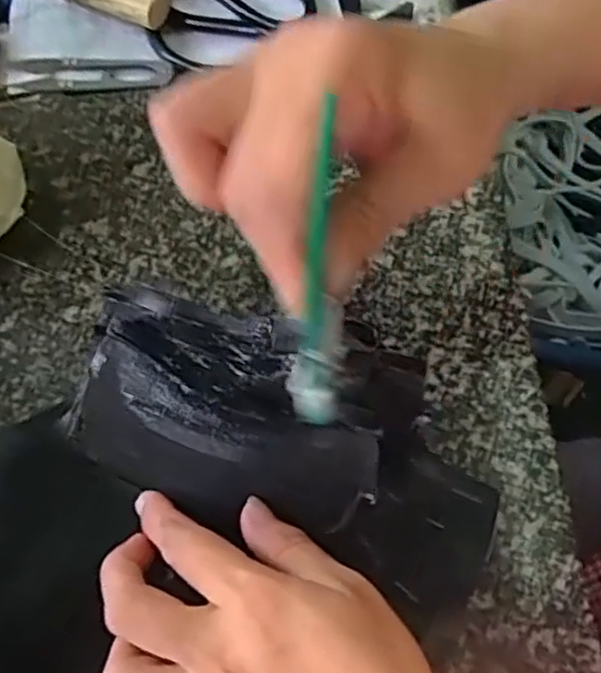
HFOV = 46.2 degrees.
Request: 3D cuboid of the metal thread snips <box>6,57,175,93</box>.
[{"bbox_3d":[-0.129,-0.161,0.432,0.101,0.005,0.024,-4,66,4],"label":"metal thread snips"}]

